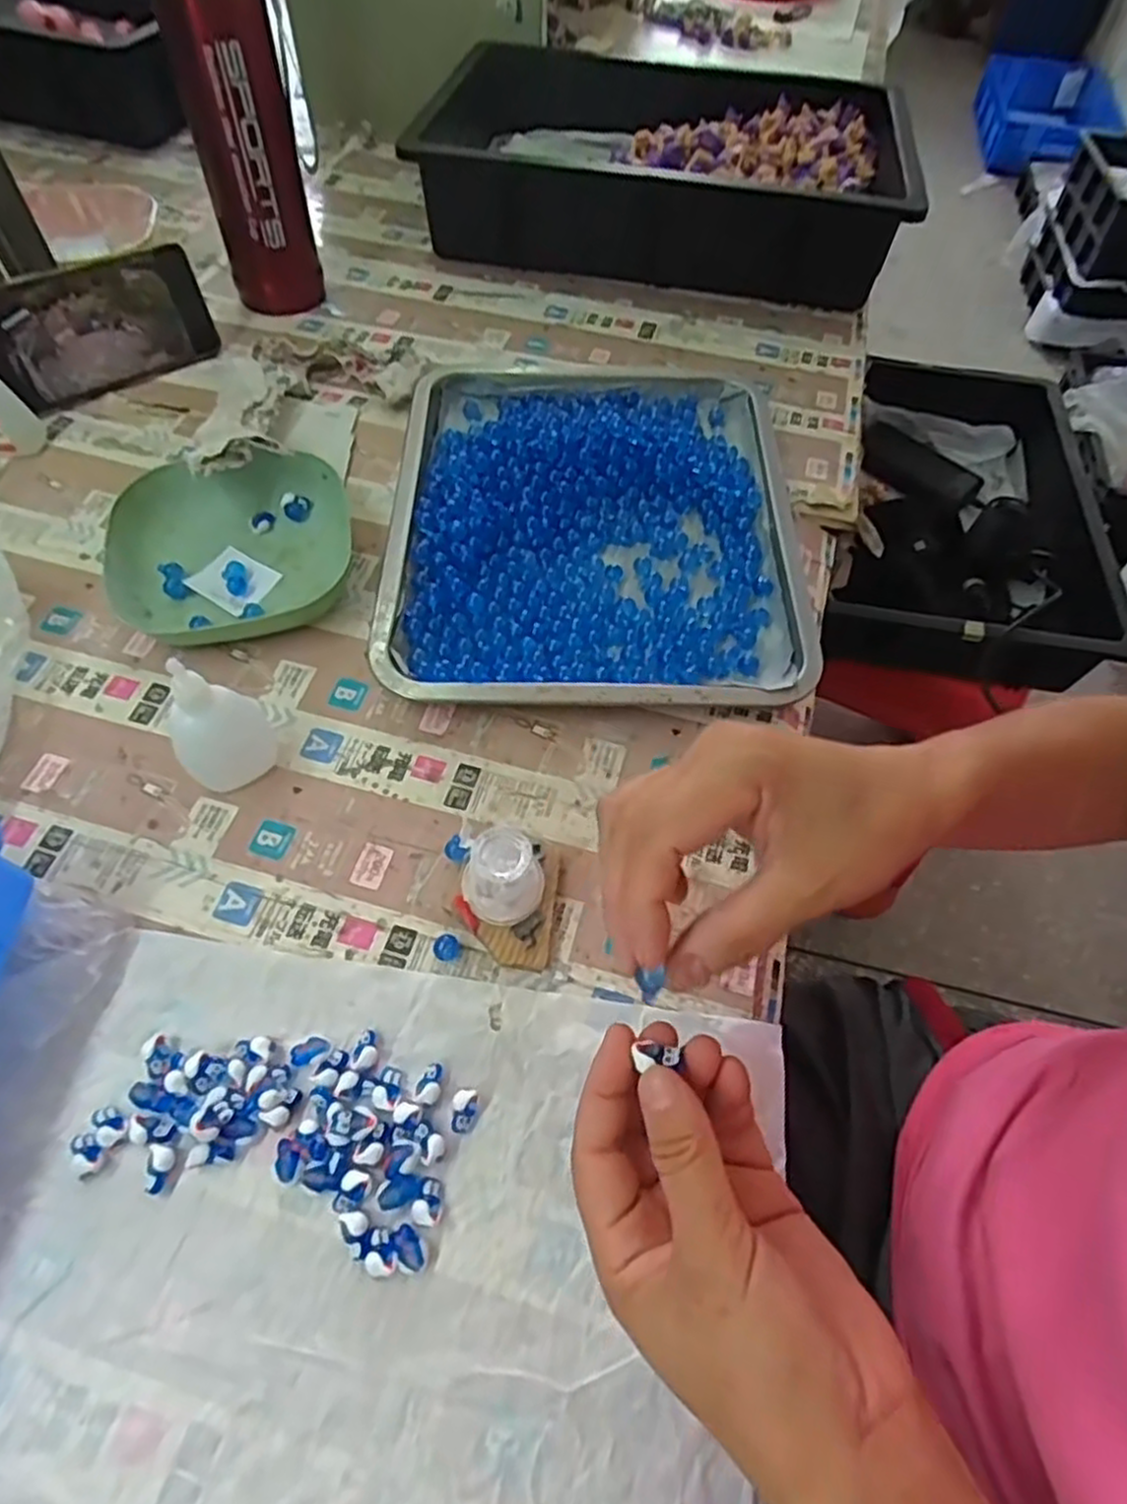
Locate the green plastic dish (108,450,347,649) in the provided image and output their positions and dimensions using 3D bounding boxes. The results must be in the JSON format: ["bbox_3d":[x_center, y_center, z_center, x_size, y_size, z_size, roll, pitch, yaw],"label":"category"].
[{"bbox_3d":[-0.210,-0.129,0.469,0.142,0.039,0.133,1,59,-2],"label":"green plastic dish"}]

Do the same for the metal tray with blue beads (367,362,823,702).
[{"bbox_3d":[0.022,-0.158,0.502,0.266,0.033,0.305,2,59,-1],"label":"metal tray with blue beads"}]

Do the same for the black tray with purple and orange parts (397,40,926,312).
[{"bbox_3d":[0.092,-0.588,0.741,0.464,0.088,0.309,13,56,2],"label":"black tray with purple and orange parts"}]

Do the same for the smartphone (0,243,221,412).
[{"bbox_3d":[-0.345,-0.313,0.546,0.164,0.078,0.008,-36,49,-26],"label":"smartphone"}]

